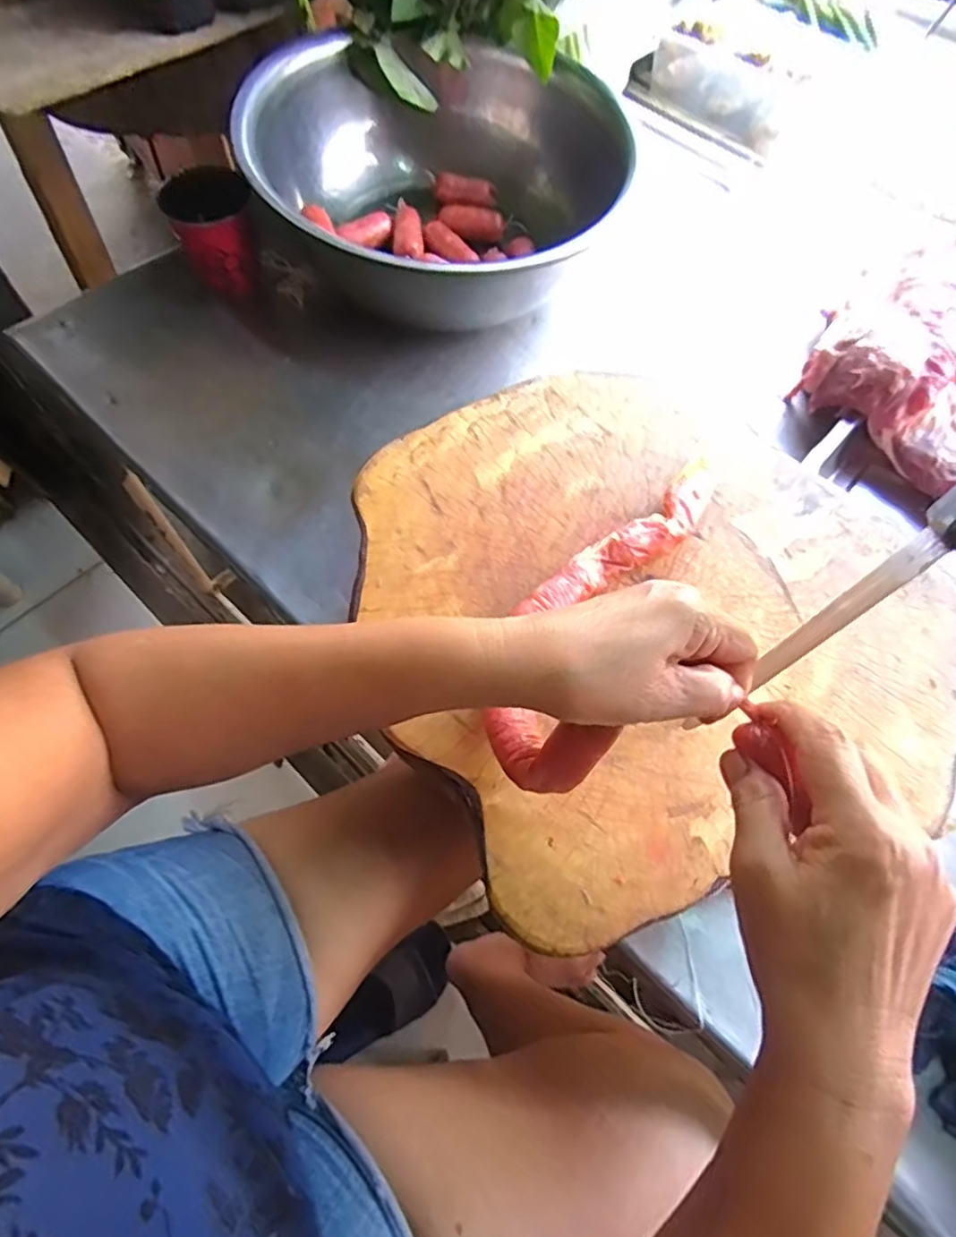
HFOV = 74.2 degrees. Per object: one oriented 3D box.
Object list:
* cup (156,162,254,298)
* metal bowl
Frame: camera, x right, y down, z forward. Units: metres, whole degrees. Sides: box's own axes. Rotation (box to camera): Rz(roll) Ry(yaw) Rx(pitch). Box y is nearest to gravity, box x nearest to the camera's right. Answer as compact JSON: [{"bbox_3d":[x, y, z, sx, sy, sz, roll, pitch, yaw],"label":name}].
[{"bbox_3d":[-0.248,-0.369,0.607,0.074,0.079,0.068,1,67,-2],"label":"cup"},{"bbox_3d":[-0.059,-0.430,0.633,0.311,0.129,0.297,-14,68,-8],"label":"metal bowl"}]

